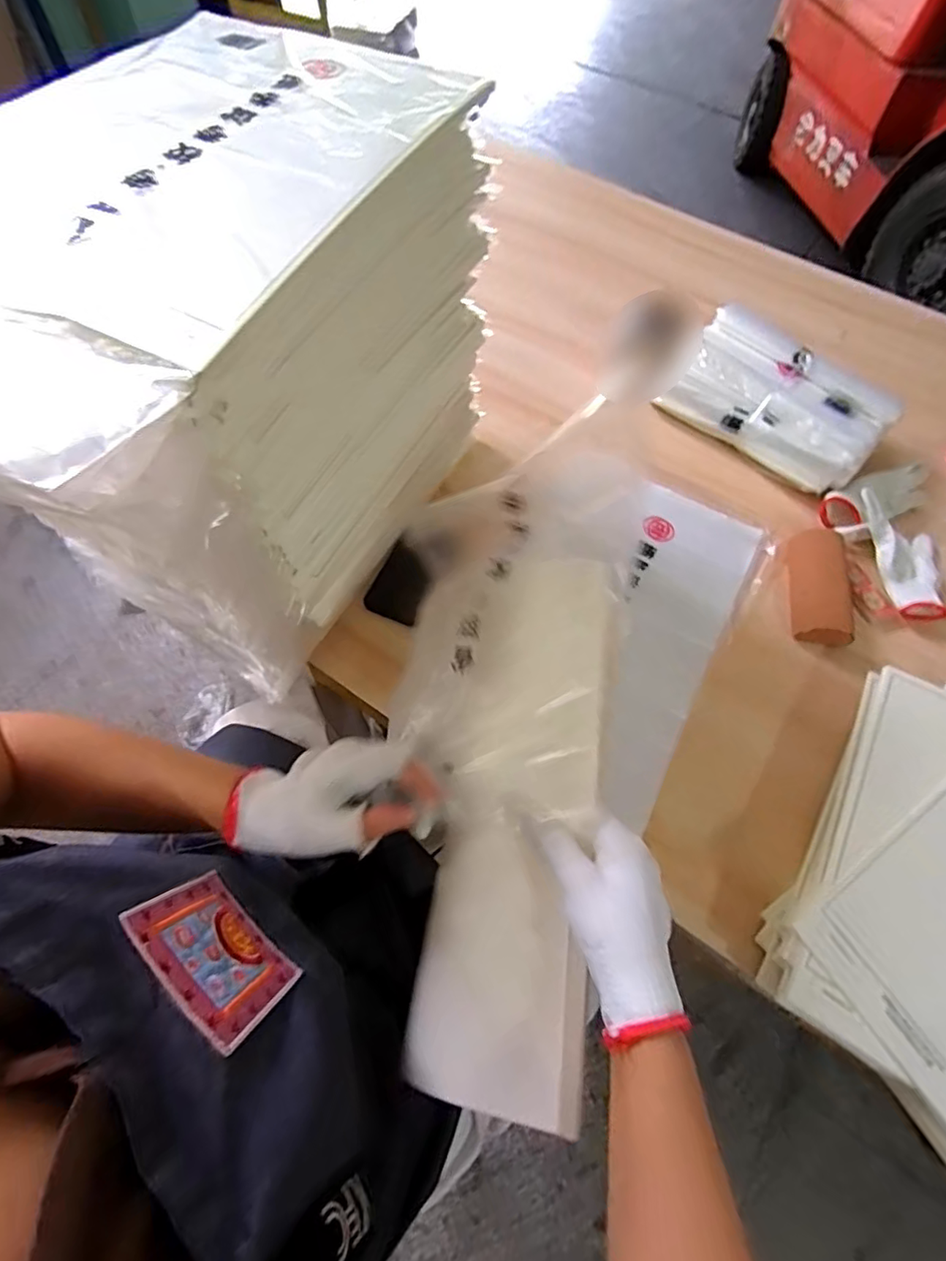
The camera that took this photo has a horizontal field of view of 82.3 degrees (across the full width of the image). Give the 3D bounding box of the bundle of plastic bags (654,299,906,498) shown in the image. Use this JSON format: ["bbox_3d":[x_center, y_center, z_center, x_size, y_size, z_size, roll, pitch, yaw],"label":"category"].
[{"bbox_3d":[0.442,-0.340,0.794,0.294,0.098,0.186,37,68,15],"label":"bundle of plastic bags"}]

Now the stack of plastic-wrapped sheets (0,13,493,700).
[{"bbox_3d":[-0.206,-0.227,0.512,0.261,0.368,0.467,25,65,10],"label":"stack of plastic-wrapped sheets"}]

